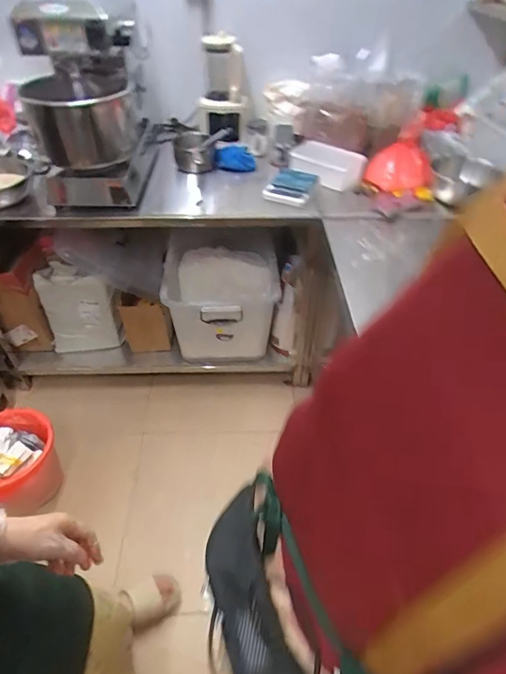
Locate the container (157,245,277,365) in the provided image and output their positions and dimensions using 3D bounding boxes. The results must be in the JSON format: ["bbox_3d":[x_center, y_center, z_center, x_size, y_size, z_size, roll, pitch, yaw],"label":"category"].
[{"bbox_3d":[-0.119,-0.142,1.717,0.412,0.311,0.463,0,43,-2],"label":"container"}]

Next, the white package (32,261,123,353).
[{"bbox_3d":[-0.679,-0.113,1.685,0.268,0.343,0.148,-1,35,1],"label":"white package"}]

